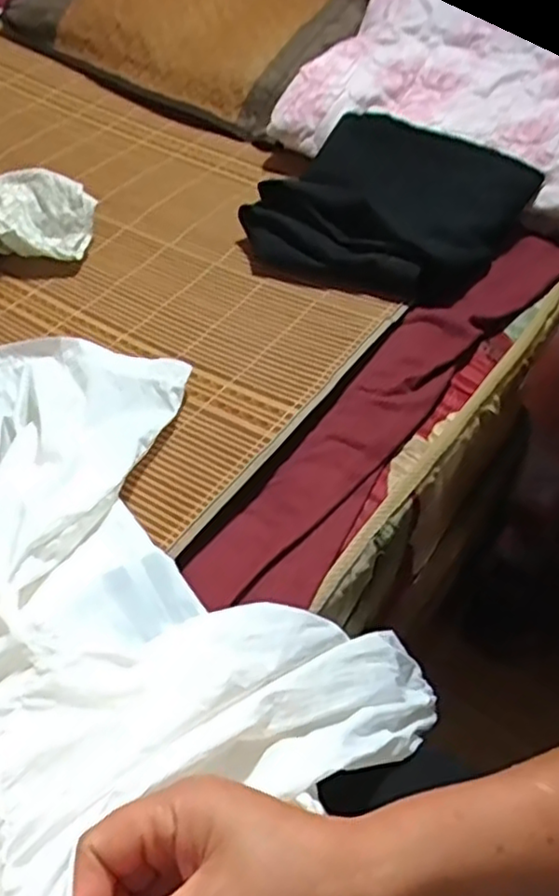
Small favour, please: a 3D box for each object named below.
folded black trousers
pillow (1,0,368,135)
[{"bbox_3d":[0.126,-0.276,0.776,0.270,0.084,0.253,25,53,22],"label":"folded black trousers"},{"bbox_3d":[-0.153,-0.679,1.104,0.547,0.147,0.296,30,55,25],"label":"pillow"}]

